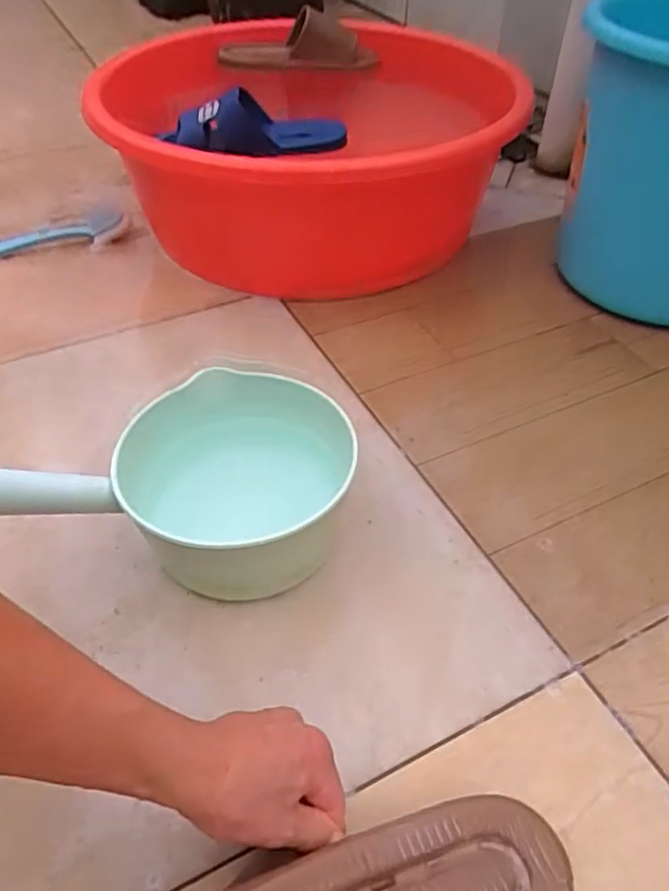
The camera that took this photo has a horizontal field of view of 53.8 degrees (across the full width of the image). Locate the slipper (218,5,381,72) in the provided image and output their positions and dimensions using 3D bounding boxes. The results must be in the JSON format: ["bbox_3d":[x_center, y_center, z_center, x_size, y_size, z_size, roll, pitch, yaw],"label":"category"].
[{"bbox_3d":[-0.058,-0.618,1.011,0.231,0.074,0.105,12,47,12],"label":"slipper"}]

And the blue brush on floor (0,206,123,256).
[{"bbox_3d":[-0.412,-0.301,0.952,0.217,0.038,0.051,-13,47,-12],"label":"blue brush on floor"}]

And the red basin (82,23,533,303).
[{"bbox_3d":[-0.041,-0.417,0.974,0.560,0.257,0.560,1,46,-1],"label":"red basin"}]

